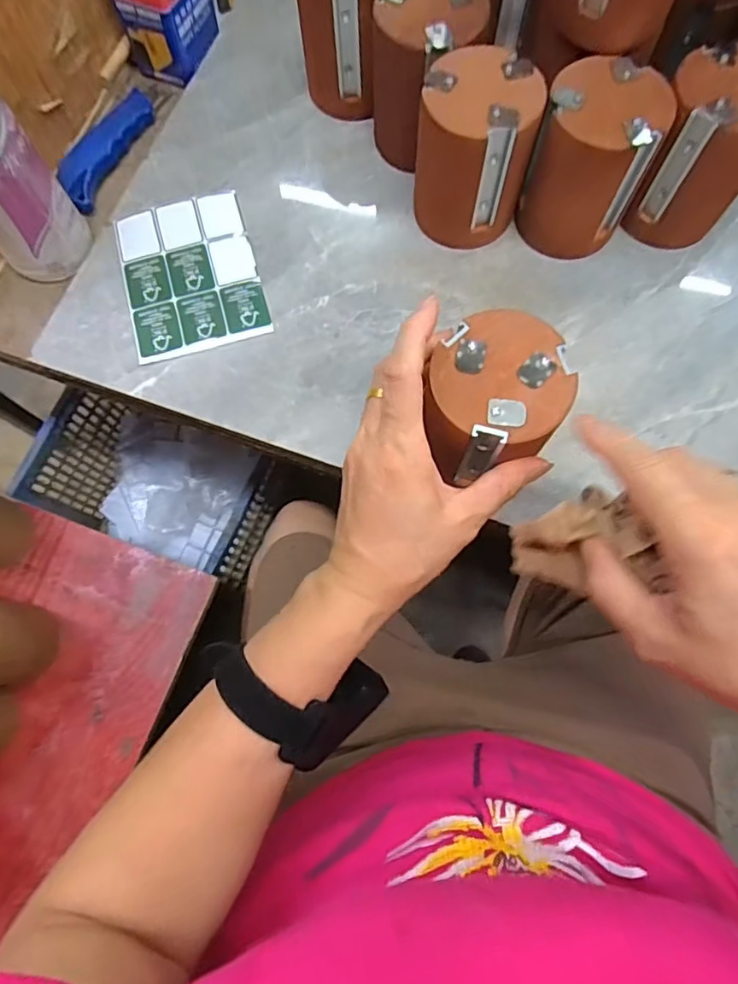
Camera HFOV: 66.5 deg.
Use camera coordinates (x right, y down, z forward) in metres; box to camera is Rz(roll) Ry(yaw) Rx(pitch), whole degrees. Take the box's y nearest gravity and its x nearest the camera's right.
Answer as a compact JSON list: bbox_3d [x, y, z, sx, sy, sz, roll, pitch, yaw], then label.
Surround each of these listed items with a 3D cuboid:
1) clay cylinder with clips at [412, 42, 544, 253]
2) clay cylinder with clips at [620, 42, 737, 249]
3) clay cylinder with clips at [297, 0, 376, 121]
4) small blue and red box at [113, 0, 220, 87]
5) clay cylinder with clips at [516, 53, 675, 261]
[{"bbox_3d":[0.076,-0.239,0.402,0.079,0.101,0.076,20,76,7],"label":"clay cylinder with clips"},{"bbox_3d":[0.235,-0.239,0.398,0.074,0.100,0.073,31,78,9],"label":"clay cylinder with clips"},{"bbox_3d":[-0.011,-0.365,0.437,0.079,0.095,0.077,0,75,1],"label":"clay cylinder with clips"},{"bbox_3d":[-0.170,-0.415,0.479,0.057,0.077,0.079,24,77,8],"label":"small blue and red box"},{"bbox_3d":[0.154,-0.229,0.397,0.078,0.101,0.072,25,77,8],"label":"clay cylinder with clips"}]

